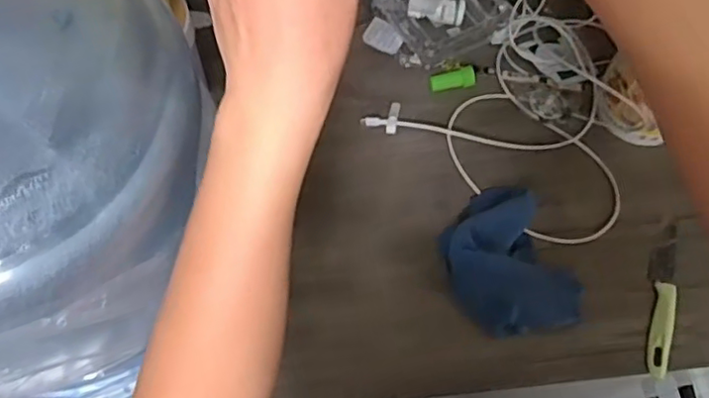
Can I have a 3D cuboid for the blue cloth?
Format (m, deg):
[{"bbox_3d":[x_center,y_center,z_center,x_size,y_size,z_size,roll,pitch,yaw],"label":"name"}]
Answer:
[{"bbox_3d":[0.157,0.062,0.652,0.123,0.050,0.168,-16,65,-10],"label":"blue cloth"}]

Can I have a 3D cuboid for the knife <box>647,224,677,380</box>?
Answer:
[{"bbox_3d":[0.327,0.105,0.654,0.025,0.020,0.164,13,64,4],"label":"knife"}]

